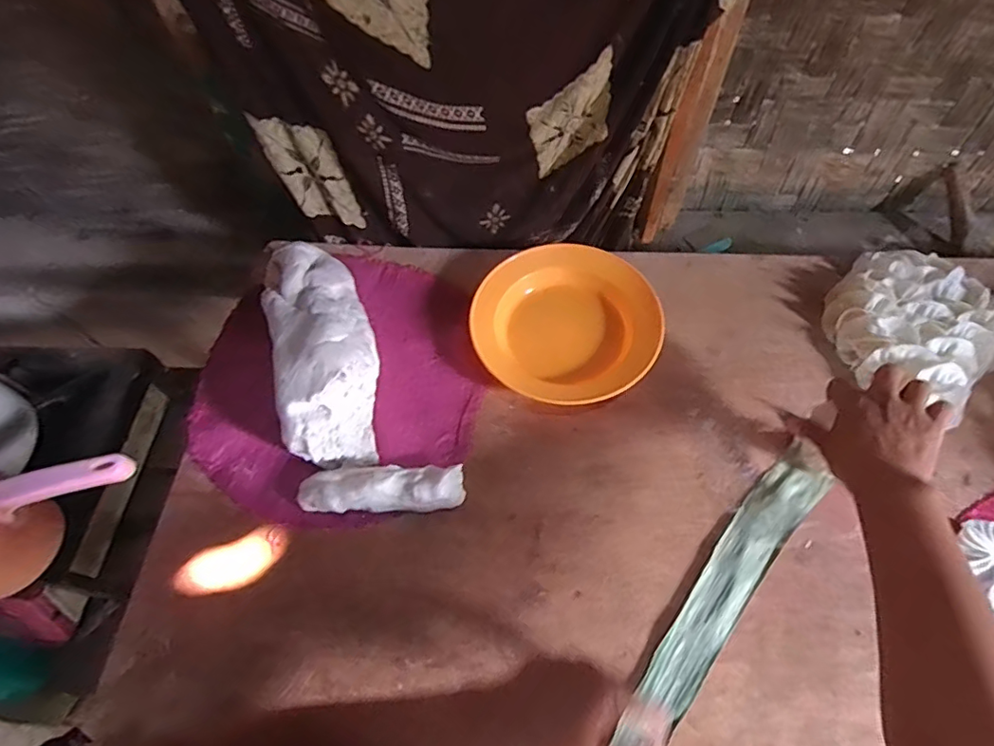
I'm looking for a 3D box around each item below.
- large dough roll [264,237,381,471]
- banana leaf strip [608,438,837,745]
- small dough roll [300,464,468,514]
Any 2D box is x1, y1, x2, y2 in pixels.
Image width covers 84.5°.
[{"bbox_3d":[-0.194,-0.028,0.616,0.109,0.102,0.266,-17,60,-7],"label":"large dough roll"},{"bbox_3d":[0.209,0.220,0.512,0.054,0.007,0.375,34,68,21],"label":"banana leaf strip"},{"bbox_3d":[-0.116,0.119,0.556,0.163,0.052,0.045,-3,59,2],"label":"small dough roll"}]

